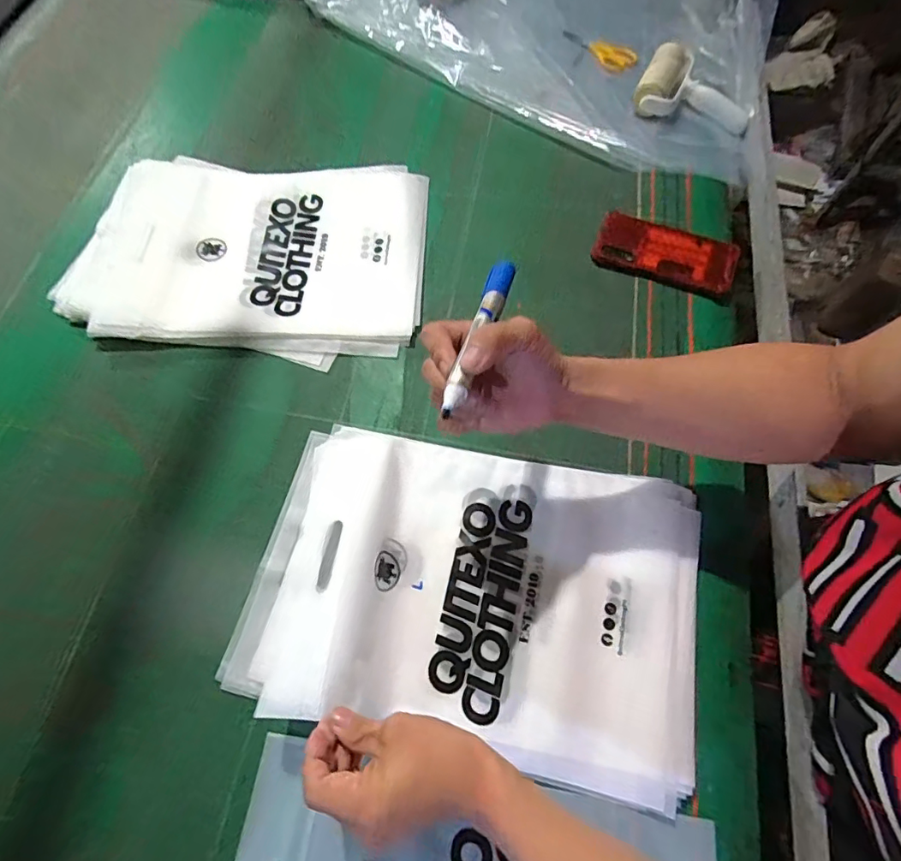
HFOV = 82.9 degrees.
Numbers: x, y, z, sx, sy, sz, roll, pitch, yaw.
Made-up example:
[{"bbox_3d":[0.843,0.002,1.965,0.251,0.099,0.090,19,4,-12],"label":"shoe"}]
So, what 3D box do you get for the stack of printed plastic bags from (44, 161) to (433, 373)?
[{"bbox_3d":[-0.245,-0.229,0.637,0.429,0.023,0.289,8,67,6],"label":"stack of printed plastic bags"}]

